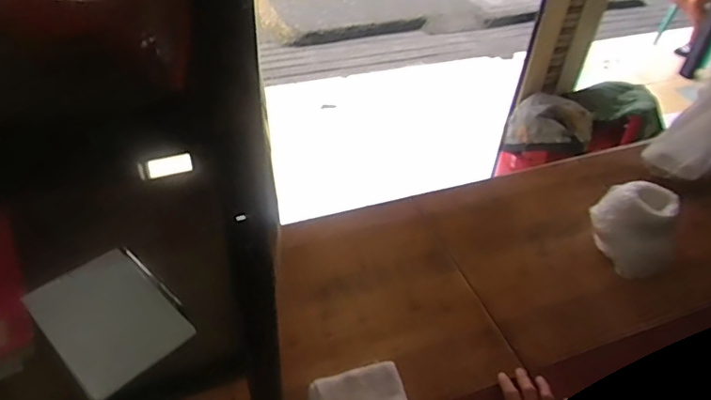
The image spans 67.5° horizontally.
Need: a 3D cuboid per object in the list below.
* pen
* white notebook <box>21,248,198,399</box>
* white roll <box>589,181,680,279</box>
[{"bbox_3d":[-0.220,0.081,0.574,0.115,0.008,0.009,33,49,28],"label":"pen"},{"bbox_3d":[-0.242,0.114,0.525,0.146,0.013,0.105,34,50,29],"label":"white notebook"},{"bbox_3d":[0.481,0.048,0.921,0.113,0.112,0.137,7,42,3],"label":"white roll"}]

